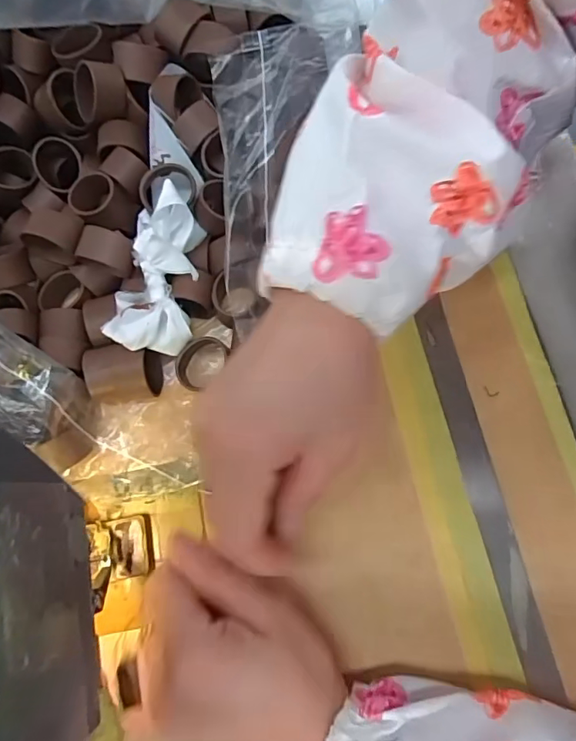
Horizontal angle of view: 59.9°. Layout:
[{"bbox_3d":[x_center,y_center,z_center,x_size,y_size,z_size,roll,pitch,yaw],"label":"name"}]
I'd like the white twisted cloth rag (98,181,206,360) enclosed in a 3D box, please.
[{"bbox_3d":[-0.069,-0.053,0.268,0.044,0.031,0.083,11,91,4],"label":"white twisted cloth rag"}]

